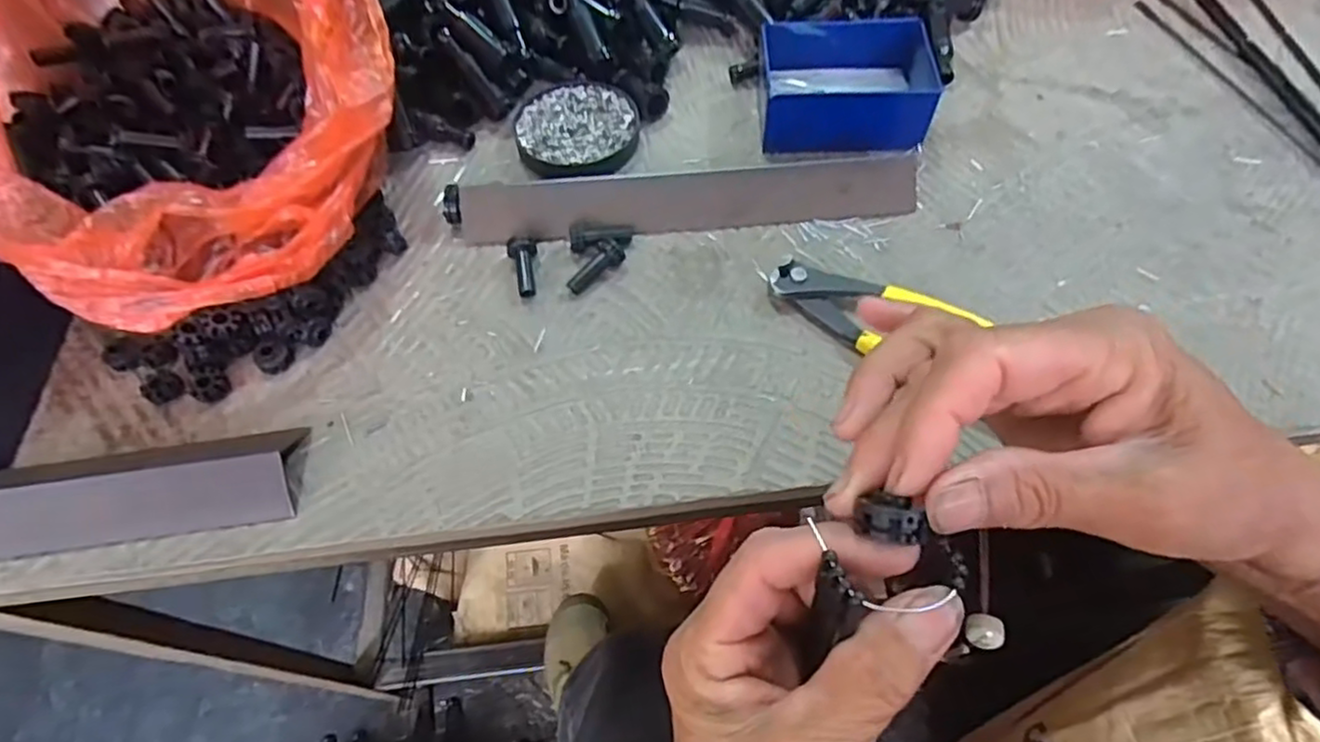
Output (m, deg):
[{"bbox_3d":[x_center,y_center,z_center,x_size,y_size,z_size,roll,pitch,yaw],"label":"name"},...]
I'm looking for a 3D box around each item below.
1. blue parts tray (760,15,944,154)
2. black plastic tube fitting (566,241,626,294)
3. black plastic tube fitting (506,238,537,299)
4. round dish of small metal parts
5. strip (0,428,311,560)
[{"bbox_3d":[0.126,-0.194,0.468,0.113,0.044,0.091,2,59,4],"label":"blue parts tray"},{"bbox_3d":[-0.038,-0.061,0.407,0.039,0.015,0.012,-41,64,-1],"label":"black plastic tube fitting"},{"bbox_3d":[-0.081,-0.062,0.408,0.016,0.012,0.038,-9,72,-3],"label":"black plastic tube fitting"},{"bbox_3d":[-0.055,-0.163,0.467,0.081,0.015,0.087,-1,59,2],"label":"round dish of small metal parts"},{"bbox_3d":[-0.293,0.061,0.328,0.225,0.024,0.047,-8,59,-2],"label":"strip"}]

